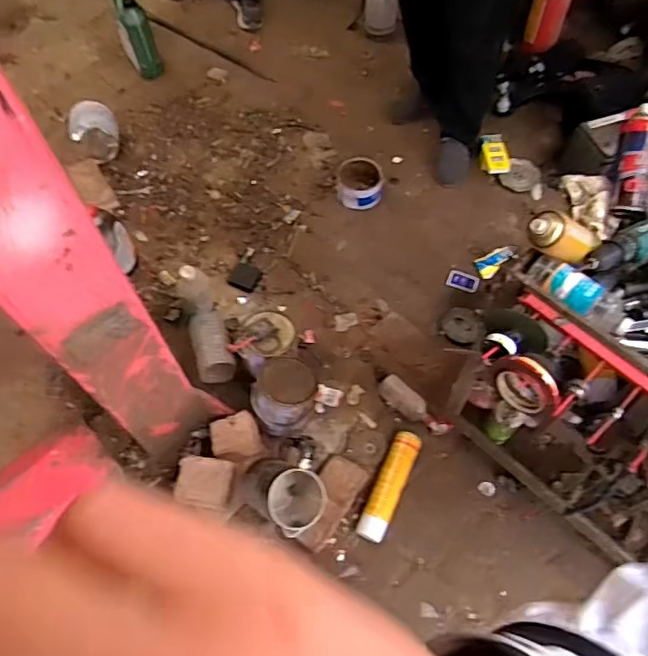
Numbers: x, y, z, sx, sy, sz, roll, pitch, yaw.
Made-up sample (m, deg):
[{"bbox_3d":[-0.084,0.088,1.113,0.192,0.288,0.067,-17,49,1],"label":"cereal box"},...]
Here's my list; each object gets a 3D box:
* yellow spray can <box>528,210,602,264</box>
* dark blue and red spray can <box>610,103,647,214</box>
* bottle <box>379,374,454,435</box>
[{"bbox_3d":[0.377,-0.144,0.908,0.145,0.062,0.066,10,56,-37],"label":"yellow spray can"},{"bbox_3d":[0.518,-0.280,0.946,0.050,0.052,0.181,7,98,6],"label":"dark blue and red spray can"},{"bbox_3d":[0.244,0.222,1.575,0.068,0.063,0.229,-41,67,-19],"label":"bottle"}]

